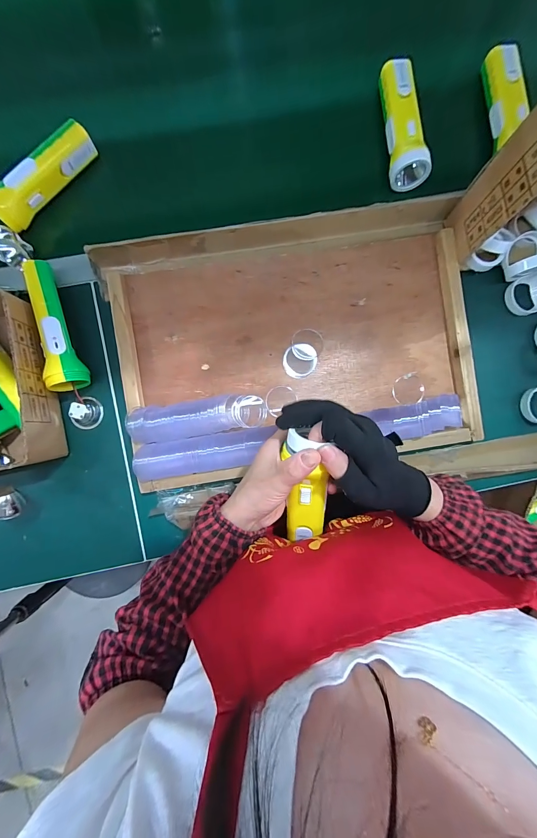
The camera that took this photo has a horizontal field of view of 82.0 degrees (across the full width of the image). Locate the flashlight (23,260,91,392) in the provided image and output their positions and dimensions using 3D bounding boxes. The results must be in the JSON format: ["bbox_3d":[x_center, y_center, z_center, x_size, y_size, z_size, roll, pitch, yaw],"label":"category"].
[{"bbox_3d":[-0.280,-0.119,0.405,0.042,0.045,0.163,-17,89,-4],"label":"flashlight"}]

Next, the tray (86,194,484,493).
[{"bbox_3d":[0.038,-0.103,0.430,0.481,0.044,0.333,-9,89,-4],"label":"tray"}]

